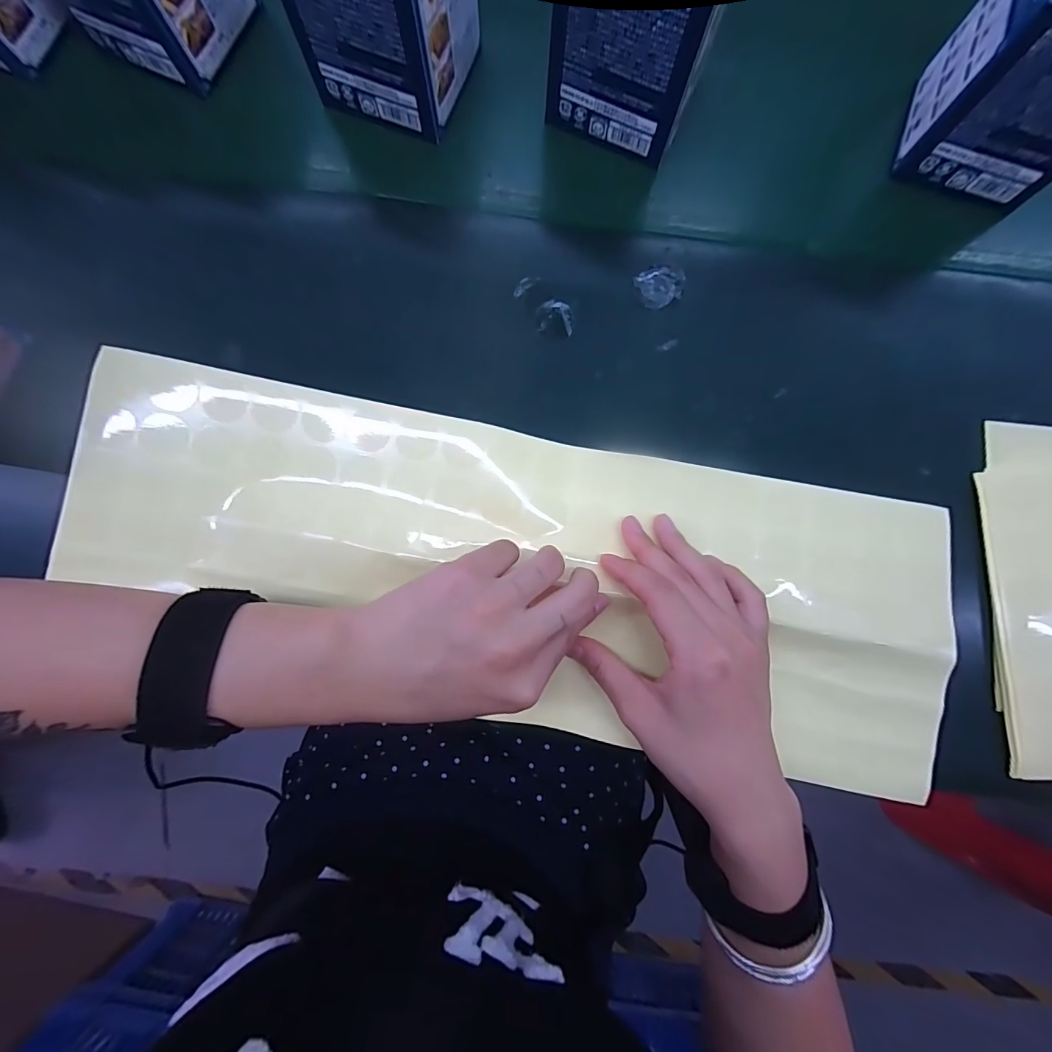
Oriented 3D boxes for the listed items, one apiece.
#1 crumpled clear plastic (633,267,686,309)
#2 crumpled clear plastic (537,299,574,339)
[{"bbox_3d":[0.084,-0.149,0.277,0.029,0.004,0.026,-29,85,-3],"label":"crumpled clear plastic"},{"bbox_3d":[0.018,-0.128,0.276,0.021,0.004,0.021,0,84,0],"label":"crumpled clear plastic"}]

